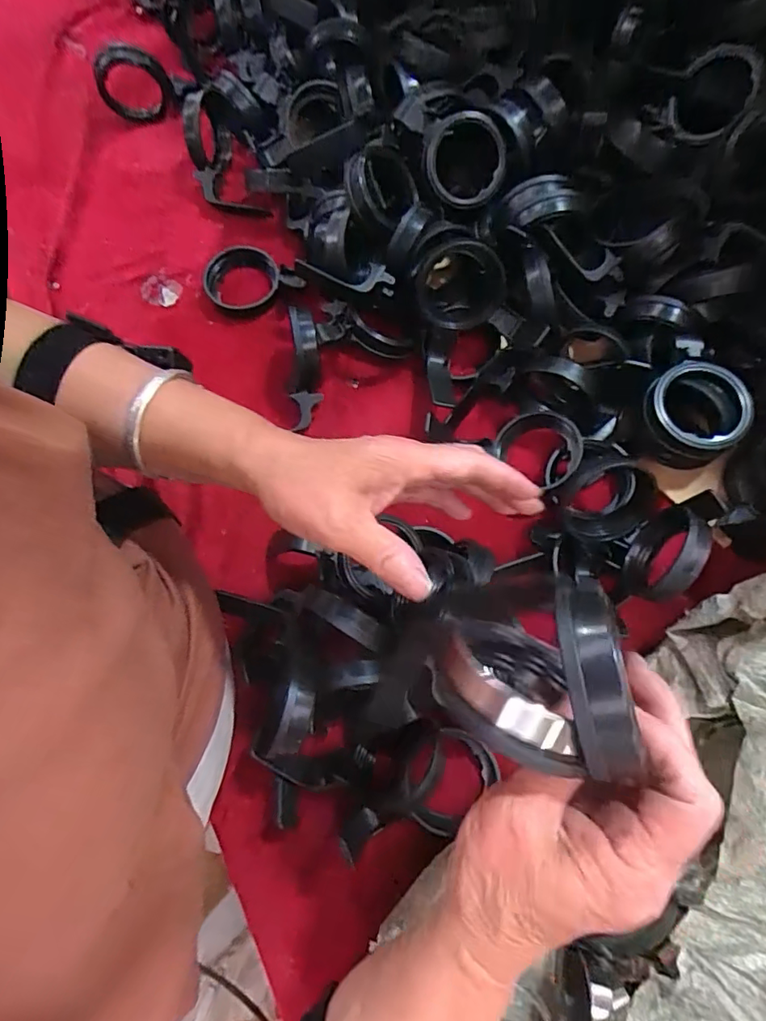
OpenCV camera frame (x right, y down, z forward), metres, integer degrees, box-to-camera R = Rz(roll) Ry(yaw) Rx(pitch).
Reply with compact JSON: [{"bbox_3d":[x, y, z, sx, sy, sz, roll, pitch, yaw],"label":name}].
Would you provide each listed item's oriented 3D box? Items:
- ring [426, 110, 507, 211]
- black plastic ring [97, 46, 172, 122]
[{"bbox_3d":[0.070,-0.298,0.453,0.067,0.022,0.069,0,109,0],"label":"ring"},{"bbox_3d":[-0.272,-0.465,0.580,0.077,0.067,0.016,-8,53,1],"label":"black plastic ring"}]

